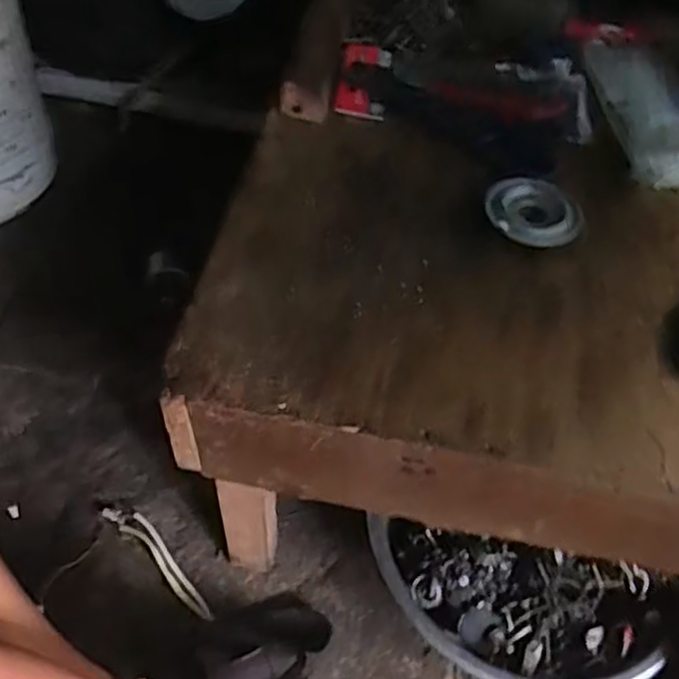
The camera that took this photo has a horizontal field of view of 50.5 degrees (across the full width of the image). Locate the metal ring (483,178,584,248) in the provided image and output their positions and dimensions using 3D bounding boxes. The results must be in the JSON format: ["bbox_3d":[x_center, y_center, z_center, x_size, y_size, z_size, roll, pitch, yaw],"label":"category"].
[{"bbox_3d":[0.153,-0.102,0.563,0.074,0.015,0.073,3,52,-3],"label":"metal ring"}]

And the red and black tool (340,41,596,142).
[{"bbox_3d":[0.113,-0.224,0.658,0.225,0.028,0.098,8,52,1],"label":"red and black tool"}]

